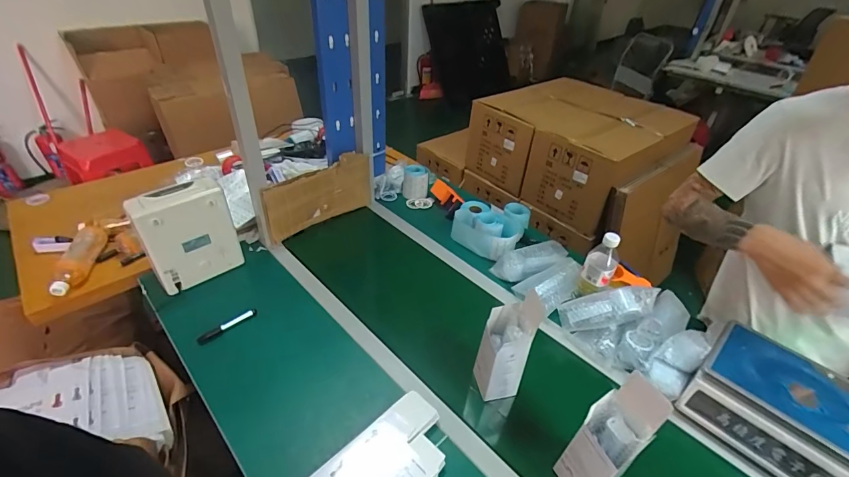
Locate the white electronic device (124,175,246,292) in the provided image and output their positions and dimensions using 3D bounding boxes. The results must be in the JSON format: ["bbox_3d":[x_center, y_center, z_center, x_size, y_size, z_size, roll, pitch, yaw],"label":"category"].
[{"bbox_3d":[-0.578,-0.007,0.970,0.194,0.240,0.086,-26,47,-32],"label":"white electronic device"}]

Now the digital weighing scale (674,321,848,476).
[{"bbox_3d":[0.683,0.318,0.743,0.230,0.090,0.287,-28,48,-34],"label":"digital weighing scale"}]

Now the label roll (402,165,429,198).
[{"bbox_3d":[-0.032,-0.199,1.389,0.089,0.097,0.086,3,38,-1],"label":"label roll"}]

